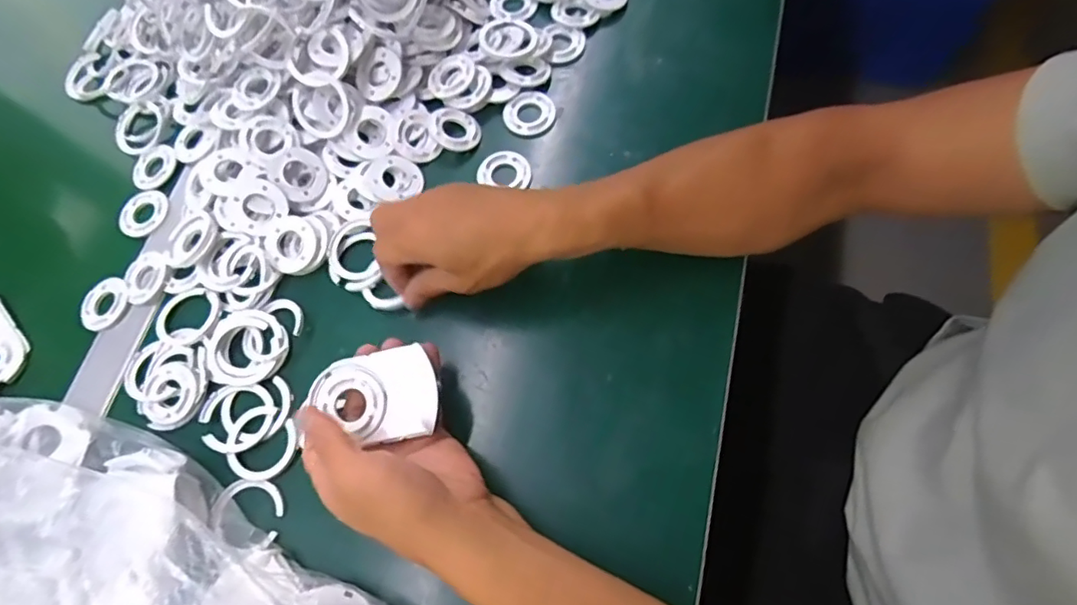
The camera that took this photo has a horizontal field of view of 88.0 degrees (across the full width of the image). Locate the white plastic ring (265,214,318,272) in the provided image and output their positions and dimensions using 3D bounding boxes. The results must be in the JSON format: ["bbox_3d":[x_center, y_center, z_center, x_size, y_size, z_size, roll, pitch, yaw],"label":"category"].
[{"bbox_3d":[-0.194,-0.045,0.439,0.042,0.007,0.042,-1,86,8],"label":"white plastic ring"}]

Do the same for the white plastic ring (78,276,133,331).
[{"bbox_3d":[-0.354,0.001,0.455,0.042,0.008,0.043,-2,69,6],"label":"white plastic ring"}]

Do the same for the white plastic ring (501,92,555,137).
[{"bbox_3d":[-0.008,-0.163,0.478,0.044,0.006,0.040,-2,69,6],"label":"white plastic ring"}]

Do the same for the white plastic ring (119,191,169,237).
[{"bbox_3d":[-0.342,-0.077,0.485,0.039,0.006,0.045,38,78,18],"label":"white plastic ring"}]

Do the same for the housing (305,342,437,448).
[{"bbox_3d":[-0.107,0.061,0.361,0.079,0.011,0.056,-14,70,-5],"label":"housing"}]

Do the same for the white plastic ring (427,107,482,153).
[{"bbox_3d":[-0.071,-0.148,0.472,0.044,0.008,0.038,18,71,7],"label":"white plastic ring"}]

